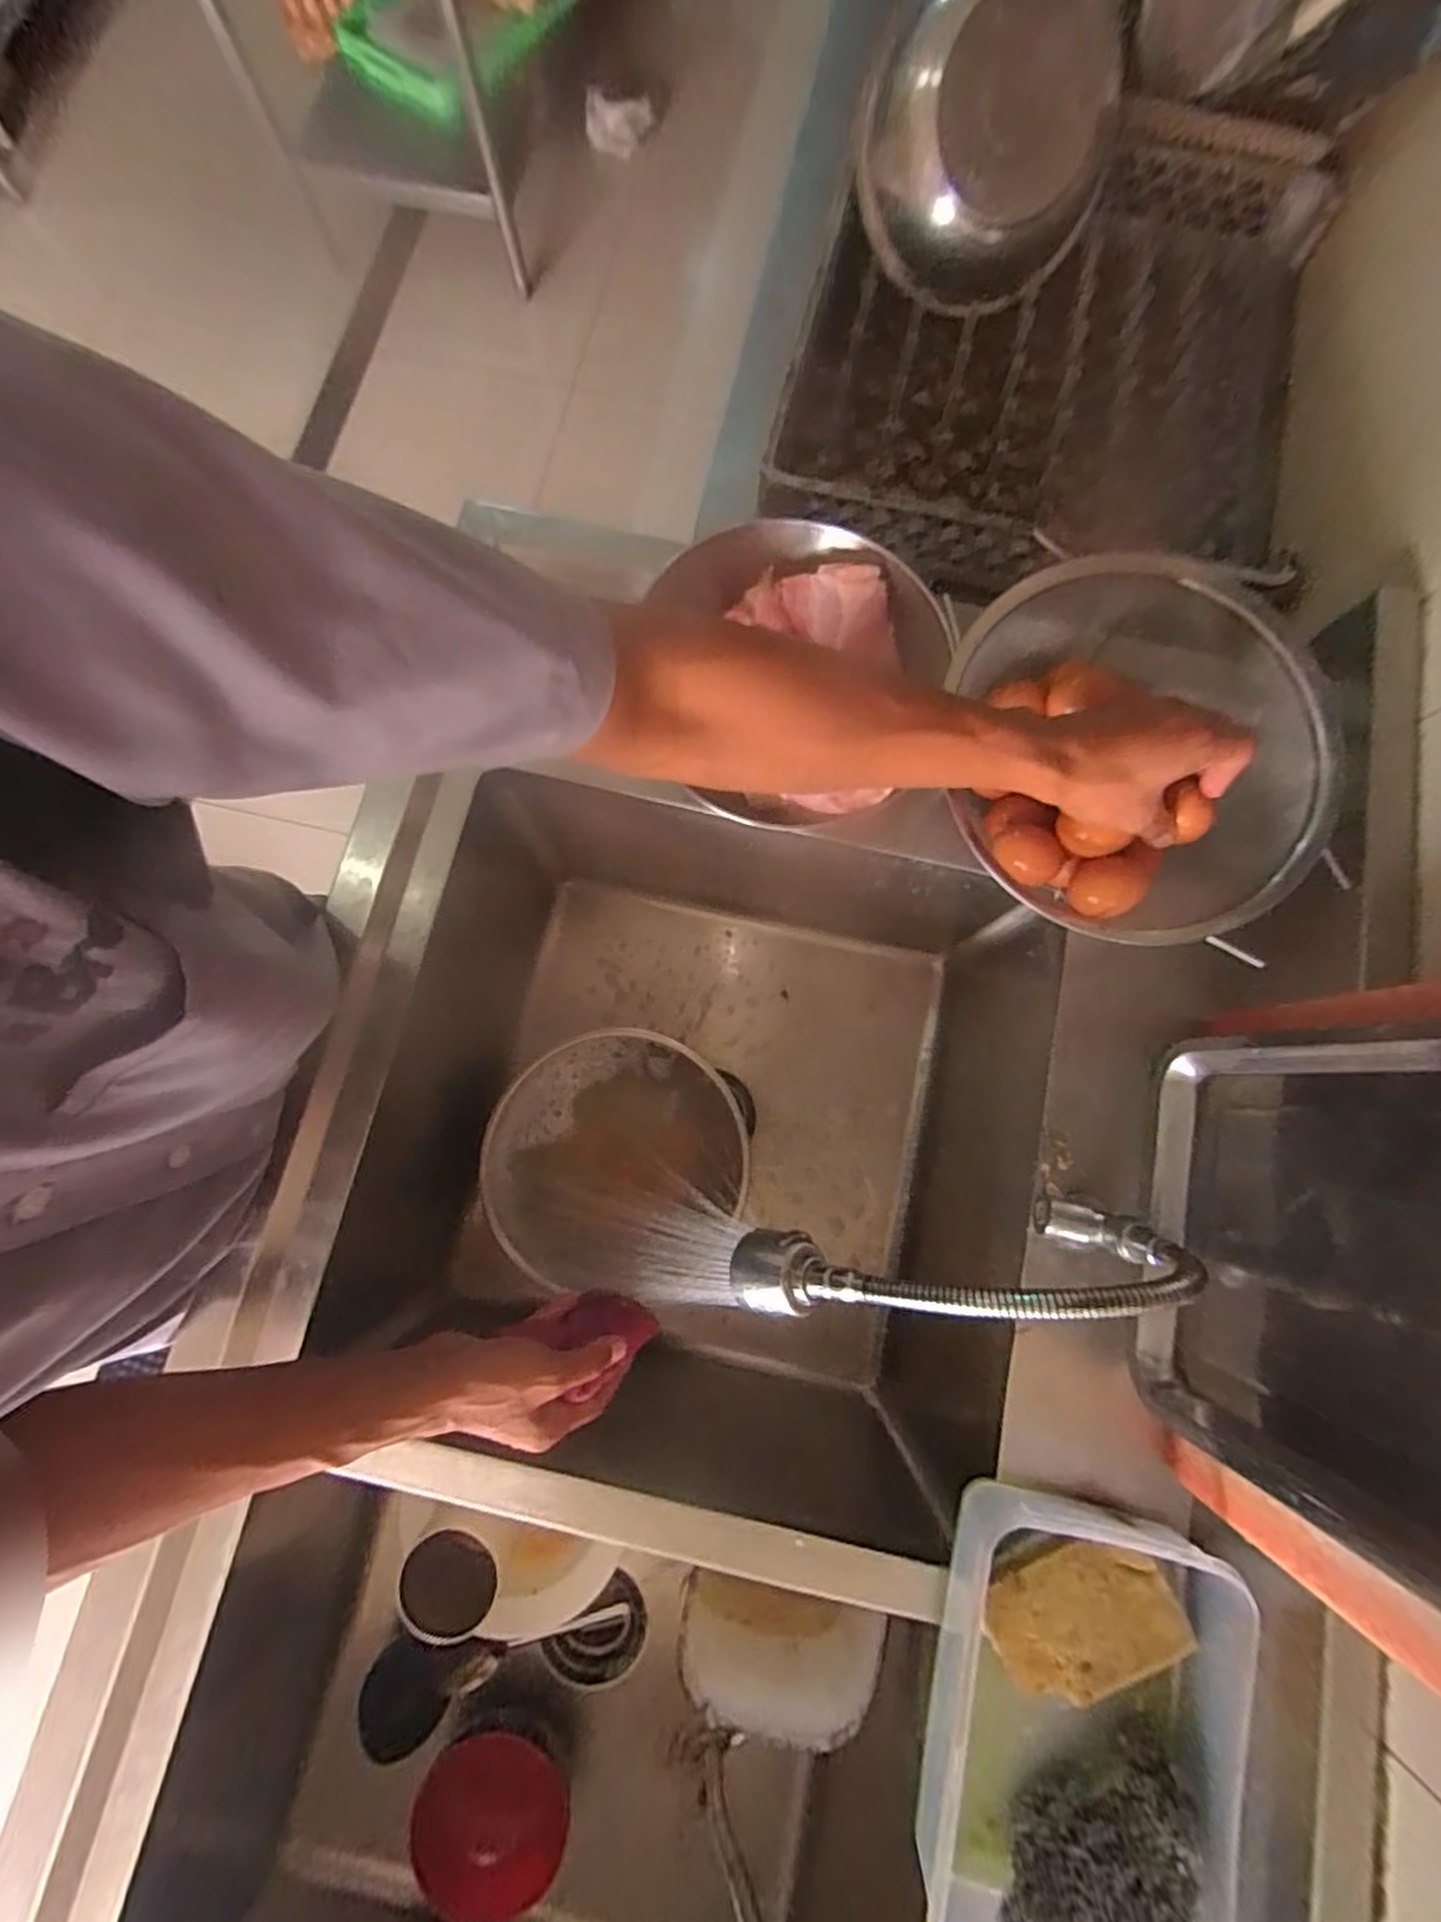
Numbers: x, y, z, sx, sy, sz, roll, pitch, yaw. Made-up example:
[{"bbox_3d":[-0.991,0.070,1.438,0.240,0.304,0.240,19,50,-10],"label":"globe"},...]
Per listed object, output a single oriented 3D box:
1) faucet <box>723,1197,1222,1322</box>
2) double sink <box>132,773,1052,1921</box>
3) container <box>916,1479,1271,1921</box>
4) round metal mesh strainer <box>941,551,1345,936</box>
[{"bbox_3d":[0.143,0.183,0.415,0.270,0.131,0.042,-5,79,0],"label":"faucet"},{"bbox_3d":[-0.077,0.444,0.655,0.546,0.309,1.103,9,79,2],"label":"double sink"},{"bbox_3d":[0.227,0.480,0.441,0.185,0.080,0.243,6,79,2],"label":"container"},{"bbox_3d":[0.294,-0.143,0.511,0.243,0.084,0.266,-3,79,0],"label":"round metal mesh strainer"}]

